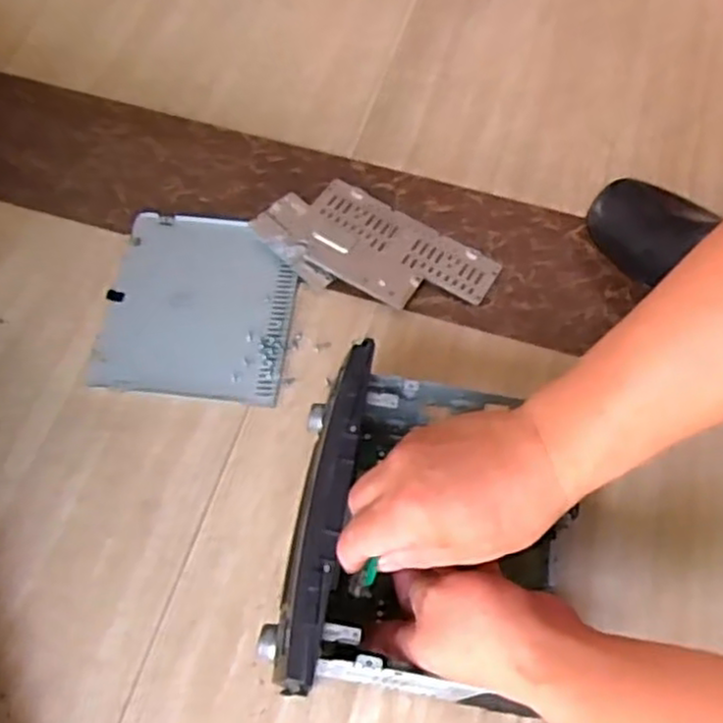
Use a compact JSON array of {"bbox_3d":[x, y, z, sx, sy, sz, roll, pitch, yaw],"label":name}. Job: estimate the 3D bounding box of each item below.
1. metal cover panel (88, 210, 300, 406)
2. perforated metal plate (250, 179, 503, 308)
[{"bbox_3d":[-0.136,-0.050,0.626,0.153,0.008,0.173,7,62,1],"label":"metal cover panel"},{"bbox_3d":[0.012,-0.097,0.656,0.202,0.016,0.106,30,64,13],"label":"perforated metal plate"}]

